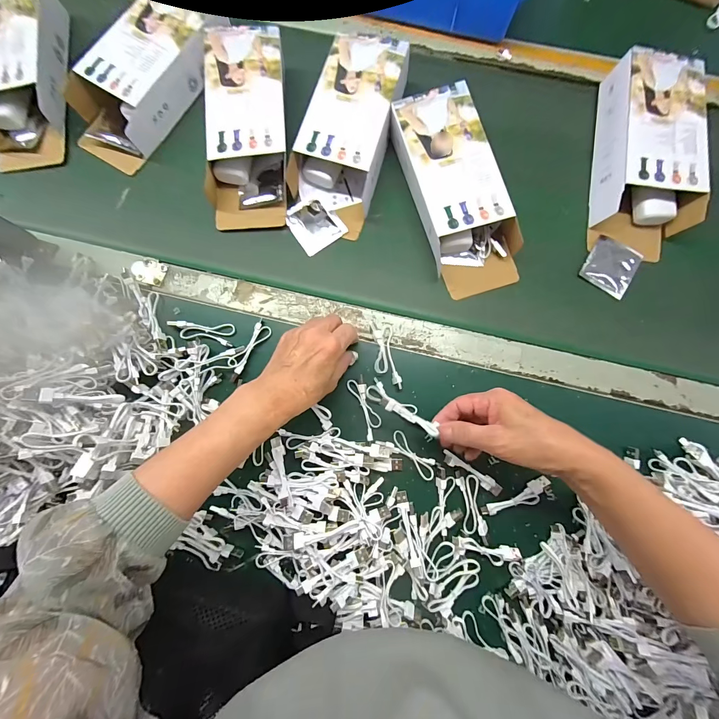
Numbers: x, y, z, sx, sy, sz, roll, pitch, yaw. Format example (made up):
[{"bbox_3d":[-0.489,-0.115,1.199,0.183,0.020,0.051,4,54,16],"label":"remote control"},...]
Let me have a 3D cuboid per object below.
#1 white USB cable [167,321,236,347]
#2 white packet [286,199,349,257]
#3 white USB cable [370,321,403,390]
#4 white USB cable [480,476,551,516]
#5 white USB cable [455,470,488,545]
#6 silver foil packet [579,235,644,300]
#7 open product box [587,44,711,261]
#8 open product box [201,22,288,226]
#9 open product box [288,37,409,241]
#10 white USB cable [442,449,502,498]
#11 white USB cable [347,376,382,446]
[{"bbox_3d":[-0.190,-0.036,0.388,0.076,0.013,0.027,10,84,8],"label":"white USB cable"},{"bbox_3d":[-0.062,-0.182,0.431,0.061,0.004,0.072,-36,80,1],"label":"white packet"},{"bbox_3d":[0.031,-0.006,0.390,0.029,0.013,0.085,-10,81,5],"label":"white USB cable"},{"bbox_3d":[0.179,0.160,0.363,0.082,0.009,0.023,-27,80,2],"label":"white USB cable"},{"bbox_3d":[0.127,0.166,0.359,0.023,0.007,0.079,-9,81,5],"label":"white USB cable"},{"bbox_3d":[0.329,-0.122,0.417,0.060,0.004,0.070,34,87,10],"label":"silver foil packet"},{"bbox_3d":[0.373,-0.266,0.415,0.105,0.055,0.245,7,83,7],"label":"open product box"},{"bbox_3d":[-0.145,-0.305,0.424,0.105,0.059,0.248,0,82,7],"label":"open product box"},{"bbox_3d":[-0.011,-0.297,0.420,0.115,0.055,0.245,17,78,3],"label":"open product box"},{"bbox_3d":[0.129,0.130,0.362,0.076,0.013,0.016,30,87,9],"label":"white USB cable"},{"bbox_3d":[0.008,0.058,0.376,0.022,0.011,0.077,-21,80,3],"label":"white USB cable"}]

